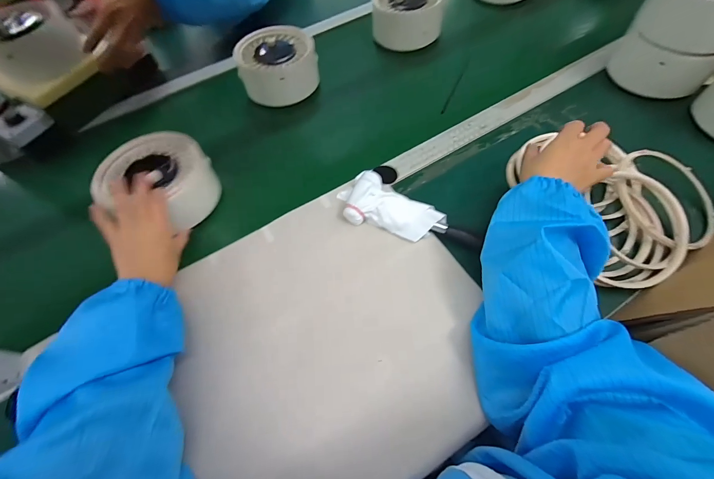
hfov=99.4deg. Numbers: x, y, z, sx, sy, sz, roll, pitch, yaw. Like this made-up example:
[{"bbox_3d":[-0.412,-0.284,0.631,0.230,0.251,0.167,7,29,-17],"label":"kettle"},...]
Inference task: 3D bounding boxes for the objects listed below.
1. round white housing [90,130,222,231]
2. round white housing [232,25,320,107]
[{"bbox_3d":[-0.279,-0.086,0.442,0.122,0.082,0.133,-2,62,3],"label":"round white housing"},{"bbox_3d":[-0.148,-0.332,0.575,0.141,0.069,0.153,-2,62,3],"label":"round white housing"}]

